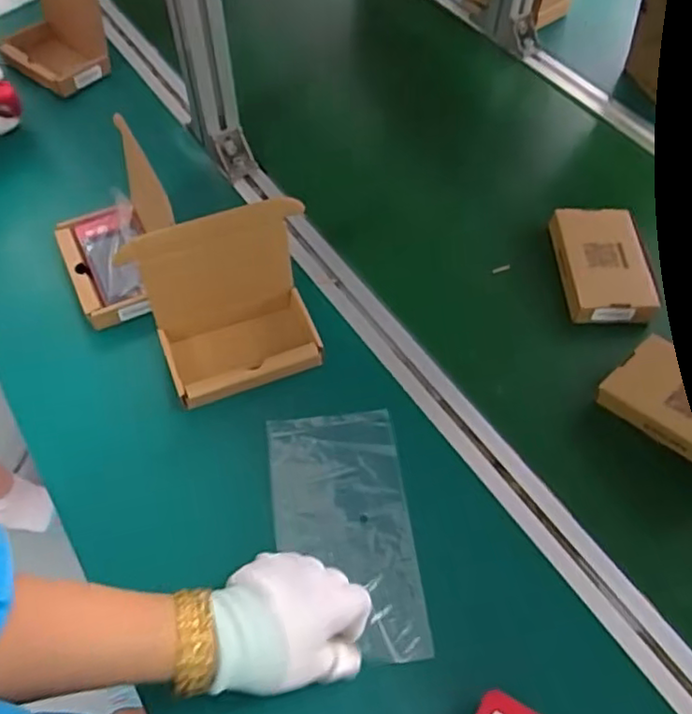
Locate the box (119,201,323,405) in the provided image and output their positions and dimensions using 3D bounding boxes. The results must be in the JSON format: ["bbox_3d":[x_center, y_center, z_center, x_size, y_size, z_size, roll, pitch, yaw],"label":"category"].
[{"bbox_3d":[-0.091,-0.042,0.560,0.149,0.128,0.100,-21,60,-14],"label":"box"}]

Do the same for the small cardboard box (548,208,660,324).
[{"bbox_3d":[0.263,-0.096,0.664,0.079,0.031,0.131,-1,57,-1],"label":"small cardboard box"}]

